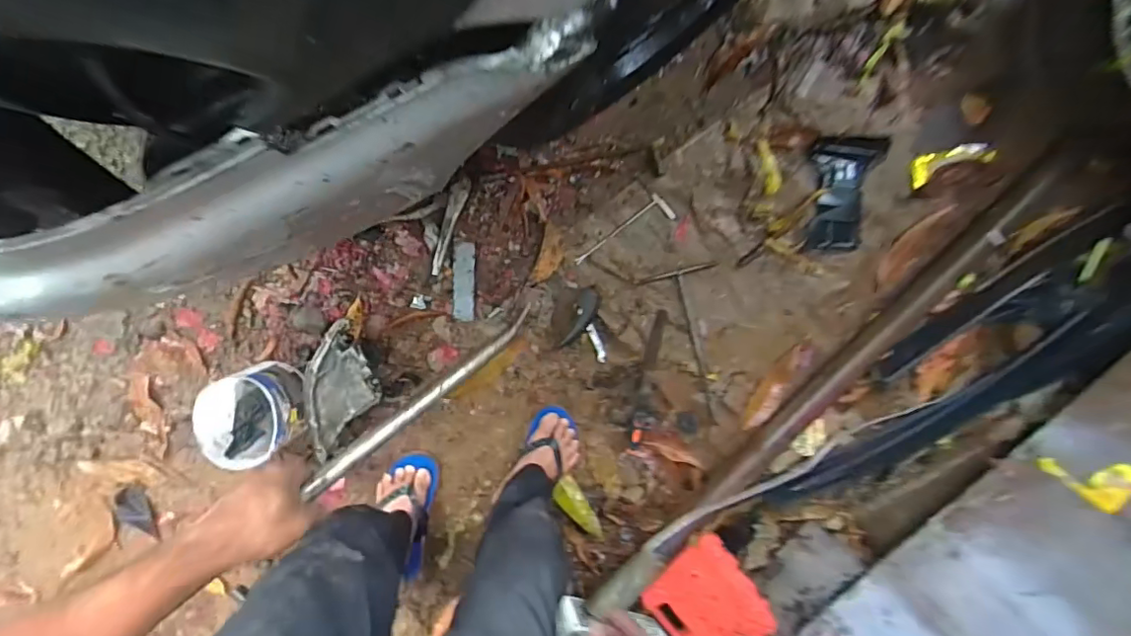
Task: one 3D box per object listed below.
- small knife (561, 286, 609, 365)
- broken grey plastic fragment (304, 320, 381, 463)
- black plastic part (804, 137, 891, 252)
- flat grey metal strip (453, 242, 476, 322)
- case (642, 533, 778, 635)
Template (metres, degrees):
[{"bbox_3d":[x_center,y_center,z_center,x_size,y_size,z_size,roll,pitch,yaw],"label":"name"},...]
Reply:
[{"bbox_3d":[0.056,0.013,1.080,0.089,0.021,0.127,20,94,-4],"label":"small knife"},{"bbox_3d":[-0.429,0.132,1.026,0.144,0.040,0.227,33,93,-5],"label":"broken grey plastic fragment"},{"bbox_3d":[0.548,-0.239,1.065,0.143,0.042,0.218,0,95,-3],"label":"black plastic part"},{"bbox_3d":[-0.197,-0.070,1.077,0.041,0.005,0.151,2,95,-3],"label":"flat grey metal strip"},{"bbox_3d":[0.281,0.571,1.098,0.202,0.047,0.249,-40,96,1],"label":"case"}]

